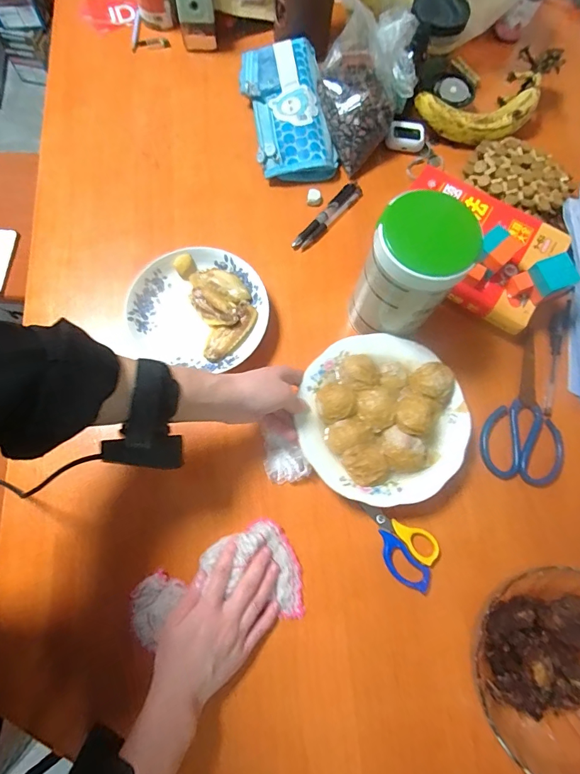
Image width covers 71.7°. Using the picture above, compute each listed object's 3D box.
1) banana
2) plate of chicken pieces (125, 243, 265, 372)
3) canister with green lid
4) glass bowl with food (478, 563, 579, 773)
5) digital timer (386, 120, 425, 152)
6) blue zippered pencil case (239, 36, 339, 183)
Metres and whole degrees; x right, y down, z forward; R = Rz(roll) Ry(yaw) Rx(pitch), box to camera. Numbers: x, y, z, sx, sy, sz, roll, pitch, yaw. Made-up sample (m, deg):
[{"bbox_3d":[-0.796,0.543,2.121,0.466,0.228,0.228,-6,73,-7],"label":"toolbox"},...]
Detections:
[{"bbox_3d":[0.280,-0.405,0.604,0.185,0.038,0.062,-4,75,-3],"label":"banana"},{"bbox_3d":[-0.112,-0.102,0.511,0.162,0.033,0.150,0,74,-1],"label":"plate of chicken pieces"},{"bbox_3d":[0.129,-0.122,0.455,0.094,0.163,0.093,1,74,-3],"label":"canister with green lid"},{"bbox_3d":[0.270,0.278,0.394,0.171,0.062,0.158,0,74,-1],"label":"glass bowl with food"},{"bbox_3d":[0.174,-0.380,0.609,0.060,0.021,0.039,-3,111,-10],"label":"digital timer"},{"bbox_3d":[-0.003,-0.412,0.595,0.114,0.045,0.222,-9,75,-4],"label":"blue zippered pencil case"}]

